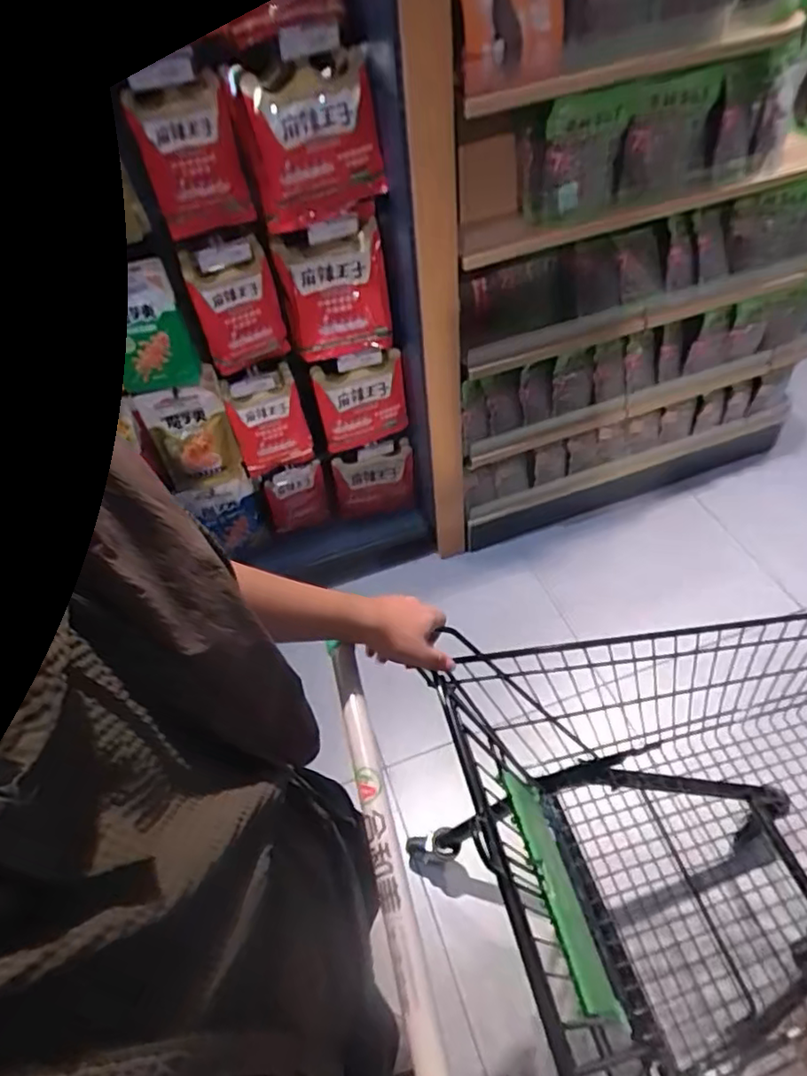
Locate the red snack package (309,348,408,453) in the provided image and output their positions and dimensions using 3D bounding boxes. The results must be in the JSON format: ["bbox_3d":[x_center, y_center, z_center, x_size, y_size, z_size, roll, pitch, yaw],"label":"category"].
[{"bbox_3d":[-0.109,-0.364,1.687,0.236,0.252,0.032,-16,48,-7],"label":"red snack package"}]

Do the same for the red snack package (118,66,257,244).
[{"bbox_3d":[-0.425,-0.758,1.265,0.186,0.258,0.031,-4,48,3],"label":"red snack package"}]

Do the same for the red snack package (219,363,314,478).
[{"bbox_3d":[-0.350,-0.294,1.650,0.189,0.277,0.058,-18,48,-9],"label":"red snack package"}]

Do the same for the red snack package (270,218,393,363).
[{"bbox_3d":[-0.164,-0.590,1.528,0.242,0.273,0.081,-10,17,2],"label":"red snack package"}]

